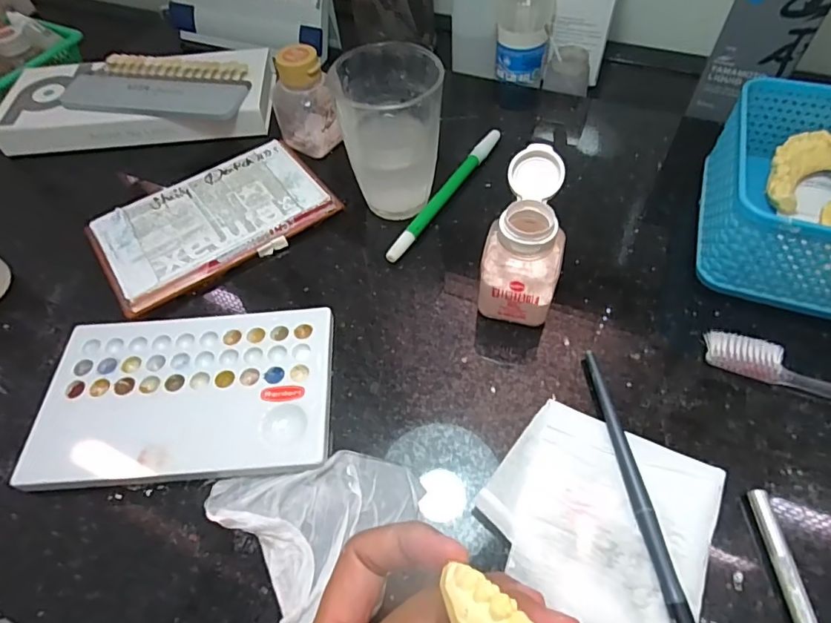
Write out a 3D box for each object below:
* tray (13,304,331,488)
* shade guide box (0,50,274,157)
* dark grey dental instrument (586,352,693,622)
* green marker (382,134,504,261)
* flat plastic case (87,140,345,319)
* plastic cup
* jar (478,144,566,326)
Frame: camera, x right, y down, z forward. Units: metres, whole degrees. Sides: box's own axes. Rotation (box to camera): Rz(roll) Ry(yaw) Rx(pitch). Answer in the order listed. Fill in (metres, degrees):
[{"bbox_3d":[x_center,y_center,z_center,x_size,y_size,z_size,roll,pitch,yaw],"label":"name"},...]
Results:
[{"bbox_3d":[-0.122,0.044,0.273,0.153,0.012,0.094,-5,56,0],"label":"tray"},{"bbox_3d":[-0.228,-0.176,0.417,0.218,0.030,0.085,-4,56,1],"label":"shade guide box"},{"bbox_3d":[0.104,0.092,0.227,0.008,0.007,0.163,-7,56,-1],"label":"dark grey dental instrument"},{"bbox_3d":[0.023,-0.084,0.353,0.010,0.011,0.142,28,62,20],"label":"green marker"},{"bbox_3d":[-0.139,-0.065,0.344,0.151,0.013,0.090,-33,61,-17],"label":"flat plastic case"},{"bbox_3d":[-0.014,-0.113,0.324,0.062,0.092,0.059,-2,56,2],"label":"plastic cup"},{"bbox_3d":[0.062,-0.038,0.281,0.041,0.075,0.066,11,58,11],"label":"jar"}]

